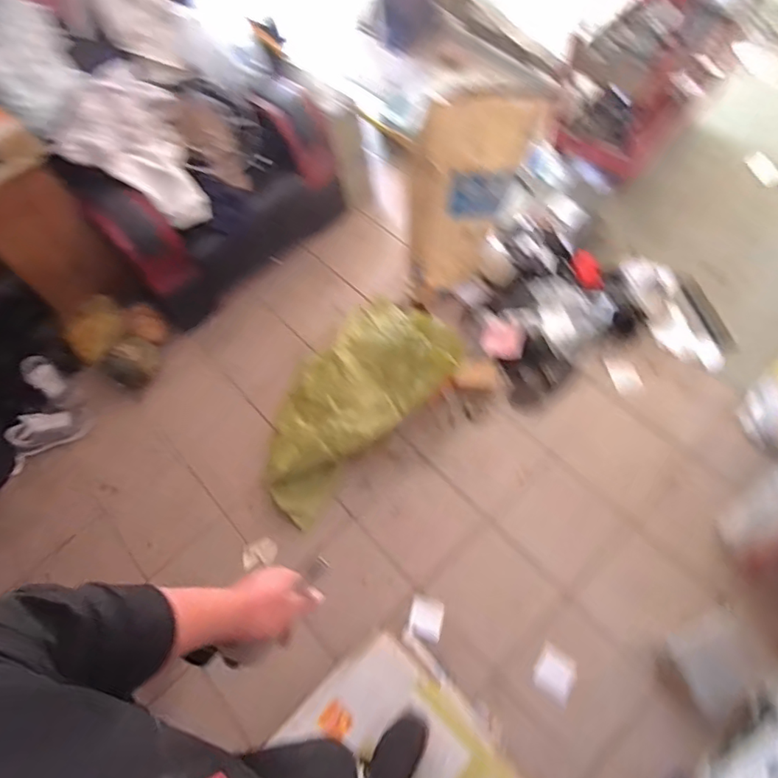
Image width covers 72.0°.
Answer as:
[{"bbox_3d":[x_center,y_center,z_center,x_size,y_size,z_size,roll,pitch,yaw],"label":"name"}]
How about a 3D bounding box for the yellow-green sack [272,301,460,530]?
[{"bbox_3d":[-0.132,0.050,1.739,0.339,0.144,0.757,39,89,23],"label":"yellow-green sack"}]

